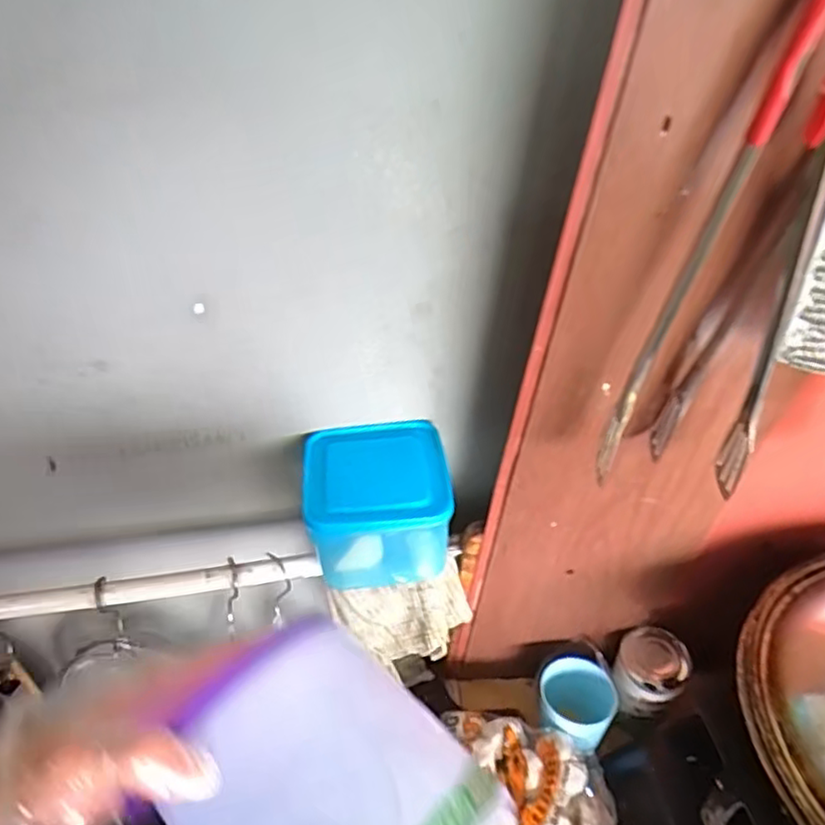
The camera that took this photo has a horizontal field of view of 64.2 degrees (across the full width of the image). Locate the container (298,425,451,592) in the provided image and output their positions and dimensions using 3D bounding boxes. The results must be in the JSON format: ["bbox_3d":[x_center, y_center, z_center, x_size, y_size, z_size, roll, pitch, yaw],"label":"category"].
[{"bbox_3d":[-0.035,0.089,0.618,0.127,0.104,0.117,-2,40,-7],"label":"container"}]

